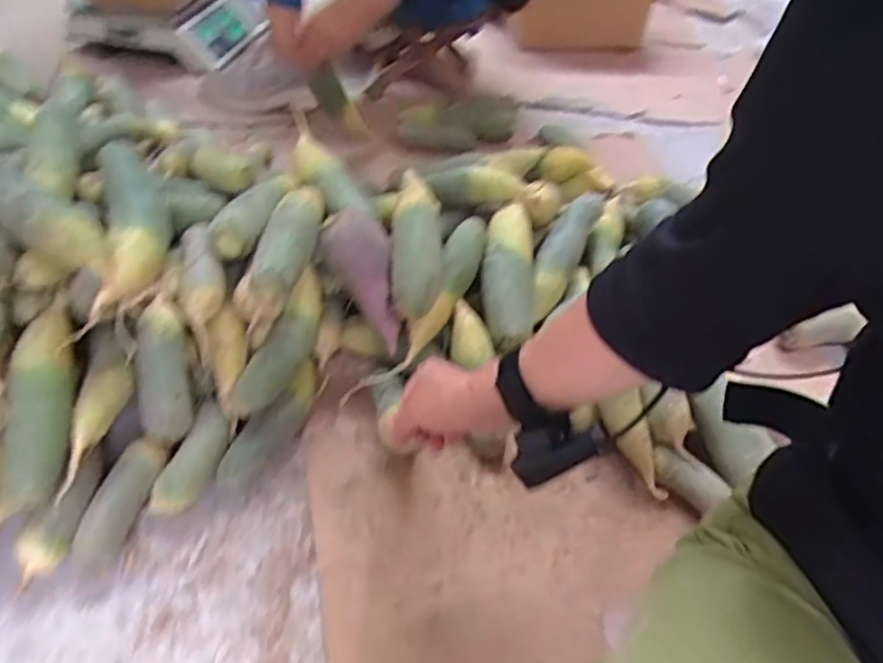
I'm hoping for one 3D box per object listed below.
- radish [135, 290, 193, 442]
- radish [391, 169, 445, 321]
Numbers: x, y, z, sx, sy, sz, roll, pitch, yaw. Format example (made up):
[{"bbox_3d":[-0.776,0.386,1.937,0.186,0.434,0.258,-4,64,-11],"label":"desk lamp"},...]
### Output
[{"bbox_3d":[-0.298,0.041,0.733,0.051,0.156,0.041,-3,8,-9],"label":"radish"},{"bbox_3d":[-0.029,-0.116,0.828,0.063,0.057,0.212,2,65,-4],"label":"radish"}]

